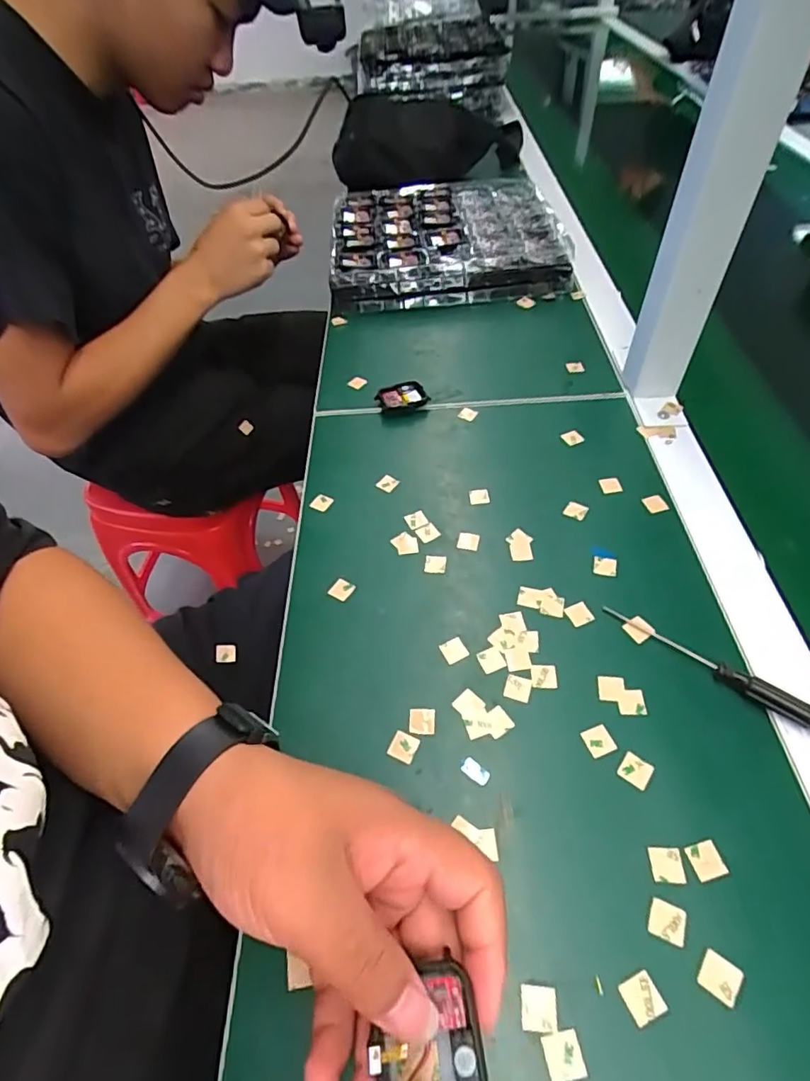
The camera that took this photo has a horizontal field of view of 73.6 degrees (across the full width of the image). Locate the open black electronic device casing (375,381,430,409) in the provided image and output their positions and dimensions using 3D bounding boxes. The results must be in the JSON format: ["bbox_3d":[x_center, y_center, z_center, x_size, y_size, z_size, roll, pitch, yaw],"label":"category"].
[{"bbox_3d":[-0.002,-0.138,0.525,0.048,0.014,0.032,-9,51,-4],"label":"open black electronic device casing"}]

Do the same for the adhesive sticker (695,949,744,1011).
[{"bbox_3d":[0.143,0.199,0.246,0.017,0.004,0.017,29,62,28],"label":"adhesive sticker"}]

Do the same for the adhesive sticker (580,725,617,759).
[{"bbox_3d":[0.113,0.117,0.315,0.016,0.004,0.017,-20,57,-9],"label":"adhesive sticker"}]

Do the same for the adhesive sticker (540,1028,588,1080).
[{"bbox_3d":[0.068,0.223,0.234,0.016,0.004,0.016,-14,52,-1],"label":"adhesive sticker"}]

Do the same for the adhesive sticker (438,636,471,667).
[{"bbox_3d":[0.032,0.073,0.358,0.016,0.004,0.015,-24,60,-12],"label":"adhesive sticker"}]

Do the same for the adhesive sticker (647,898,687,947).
[{"bbox_3d":[0.126,0.182,0.259,0.016,0.004,0.015,18,54,17],"label":"adhesive sticker"}]

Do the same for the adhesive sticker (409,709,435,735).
[{"bbox_3d":[0.011,0.110,0.329,0.015,0.004,0.015,1,56,-1],"label":"adhesive sticker"}]

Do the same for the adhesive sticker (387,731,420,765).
[{"bbox_3d":[-0.001,0.122,0.321,0.015,0.004,0.015,23,63,13],"label":"adhesive sticker"}]

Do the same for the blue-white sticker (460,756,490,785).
[{"bbox_3d":[0.040,0.131,0.308,0.017,0.004,0.009,30,59,25],"label":"blue-white sticker"}]

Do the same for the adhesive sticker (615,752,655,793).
[{"bbox_3d":[0.129,0.129,0.304,0.016,0.004,0.016,32,65,25],"label":"adhesive sticker"}]

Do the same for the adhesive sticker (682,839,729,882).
[{"bbox_3d":[0.153,0.163,0.275,0.016,0.004,0.016,-15,54,-4],"label":"adhesive sticker"}]

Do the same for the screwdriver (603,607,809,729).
[{"bbox_3d":[0.186,0.075,0.333,0.130,0.017,0.011,34,60,27],"label":"screwdriver"}]

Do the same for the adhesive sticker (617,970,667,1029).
[{"bbox_3d":[0.107,0.206,0.244,0.016,0.004,0.016,-23,52,-12],"label":"adhesive sticker"}]

